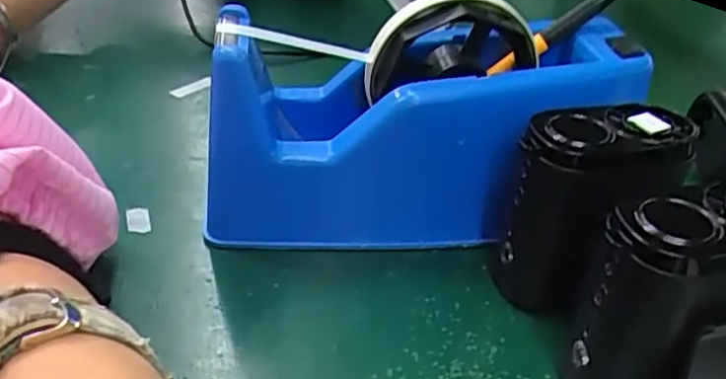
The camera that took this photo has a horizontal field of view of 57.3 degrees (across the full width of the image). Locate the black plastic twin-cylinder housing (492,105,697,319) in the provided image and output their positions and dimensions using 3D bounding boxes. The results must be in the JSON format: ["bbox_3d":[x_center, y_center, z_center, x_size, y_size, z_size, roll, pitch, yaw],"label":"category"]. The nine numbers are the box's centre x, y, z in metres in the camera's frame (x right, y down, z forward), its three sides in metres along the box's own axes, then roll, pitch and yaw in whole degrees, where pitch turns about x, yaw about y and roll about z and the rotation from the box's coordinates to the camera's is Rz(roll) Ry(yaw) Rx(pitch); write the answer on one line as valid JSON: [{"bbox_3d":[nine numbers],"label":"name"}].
[{"bbox_3d":[0.092,0.010,0.278,0.064,0.083,0.034,-11,38,-20],"label":"black plastic twin-cylinder housing"}]

